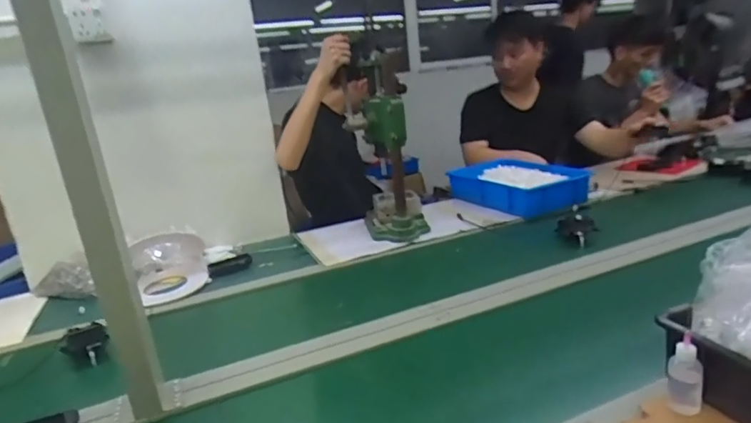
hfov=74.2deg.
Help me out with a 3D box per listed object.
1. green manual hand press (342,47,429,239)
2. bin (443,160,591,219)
[{"bbox_3d":[0.026,-0.168,1.354,0.195,0.487,0.208,-6,16,2],"label":"green manual hand press"},{"bbox_3d":[0.449,-0.081,1.590,0.265,0.096,0.392,-15,18,-28],"label":"bin"}]

